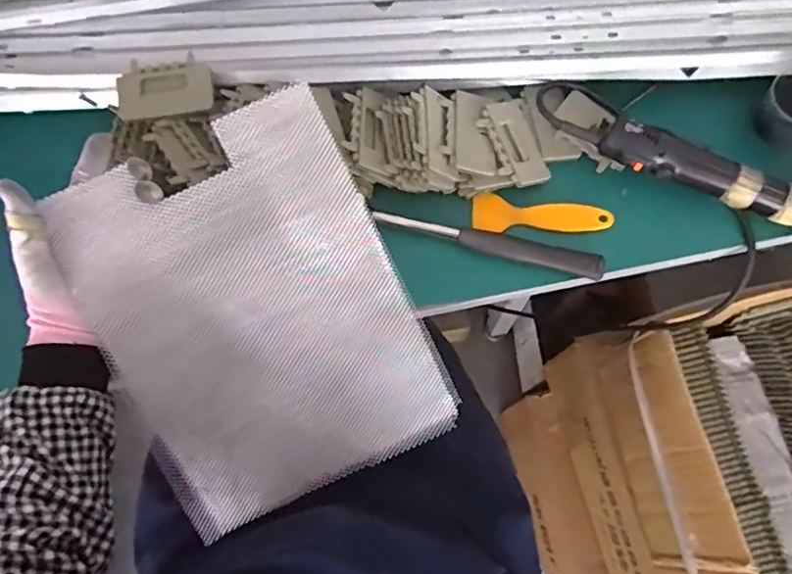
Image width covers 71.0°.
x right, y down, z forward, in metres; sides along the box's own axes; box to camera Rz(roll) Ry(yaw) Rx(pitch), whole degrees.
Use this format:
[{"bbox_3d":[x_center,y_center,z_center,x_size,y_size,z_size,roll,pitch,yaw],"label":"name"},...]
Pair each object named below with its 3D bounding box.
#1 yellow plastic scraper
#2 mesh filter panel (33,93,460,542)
[{"bbox_3d":[0.137,-0.069,0.525,0.126,0.010,0.038,3,71,3],"label":"yellow plastic scraper"},{"bbox_3d":[-0.120,0.032,0.491,0.255,0.018,0.327,-27,101,-6],"label":"mesh filter panel"}]

